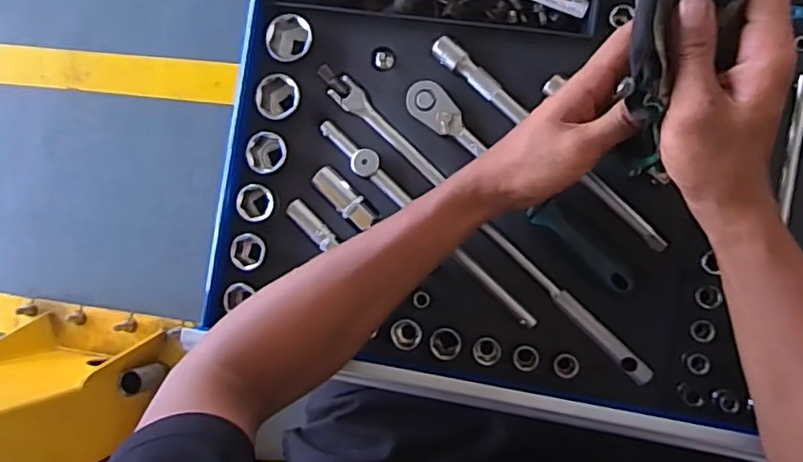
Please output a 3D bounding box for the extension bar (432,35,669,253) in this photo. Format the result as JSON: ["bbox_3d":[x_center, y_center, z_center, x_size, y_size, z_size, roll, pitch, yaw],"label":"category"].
[{"bbox_3d":[0.119,-0.072,0.476,0.246,0.018,0.018,44,94,8],"label":"extension bar"}]

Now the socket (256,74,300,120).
[{"bbox_3d":[-0.105,-0.114,0.509,0.037,0.031,0.036,15,90,9],"label":"socket"}]

